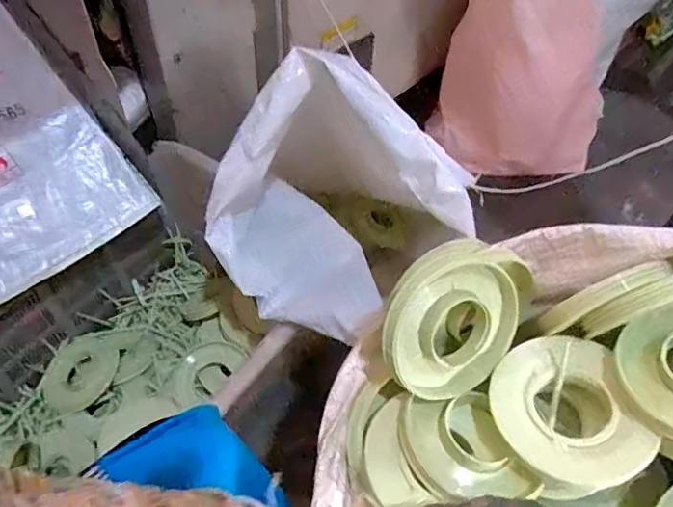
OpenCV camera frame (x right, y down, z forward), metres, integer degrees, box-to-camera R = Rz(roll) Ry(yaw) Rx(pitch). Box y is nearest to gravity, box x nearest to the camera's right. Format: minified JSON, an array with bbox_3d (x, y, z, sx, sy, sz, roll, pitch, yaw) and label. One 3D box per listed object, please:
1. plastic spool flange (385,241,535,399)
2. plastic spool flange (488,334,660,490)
[{"bbox_3d":[0.100,0.051,0.475,0.148,0.124,0.041,-53,26,-3],"label":"plastic spool flange"},{"bbox_3d":[0.192,0.135,0.464,0.109,0.035,0.126,-15,53,5],"label":"plastic spool flange"}]

